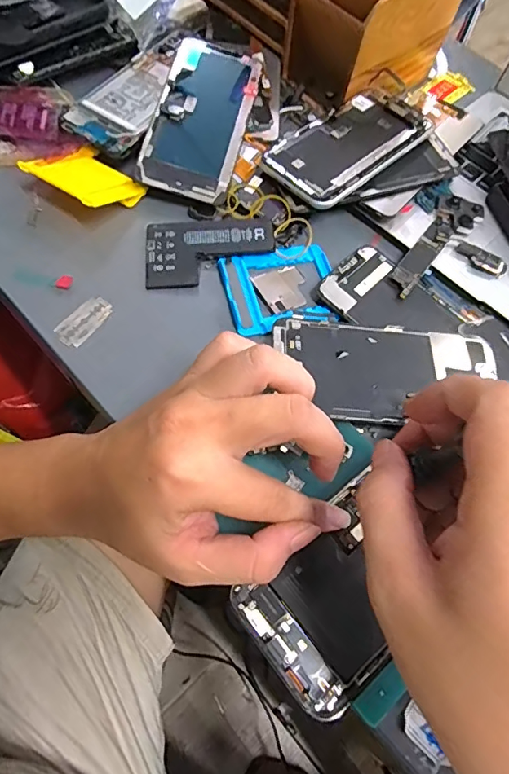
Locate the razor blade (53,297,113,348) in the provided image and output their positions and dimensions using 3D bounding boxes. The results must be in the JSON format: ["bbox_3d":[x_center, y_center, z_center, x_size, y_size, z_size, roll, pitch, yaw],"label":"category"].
[{"bbox_3d":[-0.117,-0.046,0.328,0.022,0.004,0.042,36,66,6],"label":"razor blade"}]

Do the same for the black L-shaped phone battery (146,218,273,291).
[{"bbox_3d":[-0.033,-0.103,0.358,0.096,0.006,0.060,-5,72,-5],"label":"black L-shaped phone battery"}]

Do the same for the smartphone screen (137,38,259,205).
[{"bbox_3d":[-0.042,-0.222,0.389,0.069,0.006,0.147,16,74,-6],"label":"smartphone screen"}]

